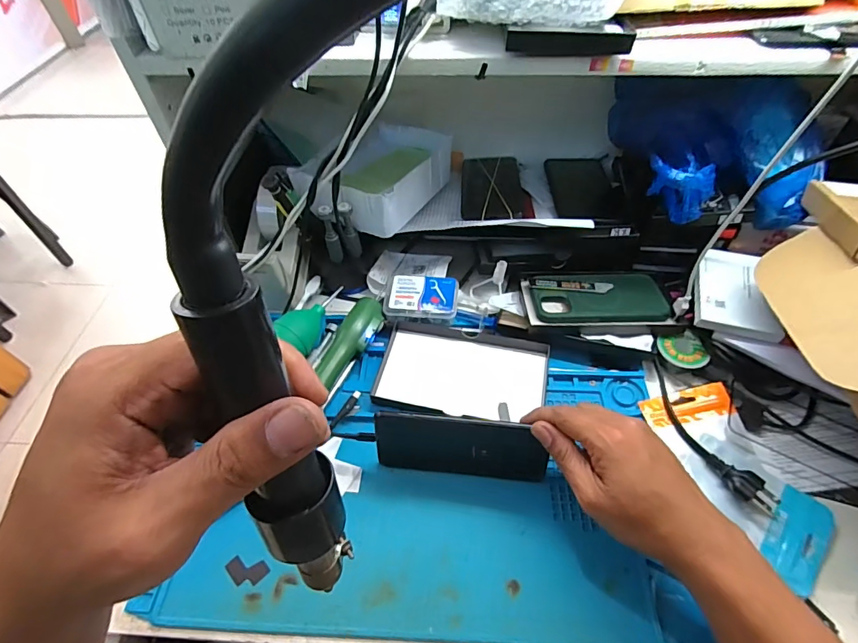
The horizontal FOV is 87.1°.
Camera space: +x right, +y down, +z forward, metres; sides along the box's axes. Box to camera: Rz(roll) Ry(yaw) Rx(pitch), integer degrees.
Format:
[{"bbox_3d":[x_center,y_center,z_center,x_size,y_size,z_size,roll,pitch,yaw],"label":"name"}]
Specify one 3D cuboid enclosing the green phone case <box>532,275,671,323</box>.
[{"bbox_3d":[0.196,-0.028,0.521,0.147,0.010,0.069,-2,52,1],"label":"green phone case"}]

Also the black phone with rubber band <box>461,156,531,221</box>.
[{"bbox_3d":[0.087,-0.180,0.601,0.086,0.011,0.174,5,44,4],"label":"black phone with rubber band"}]

